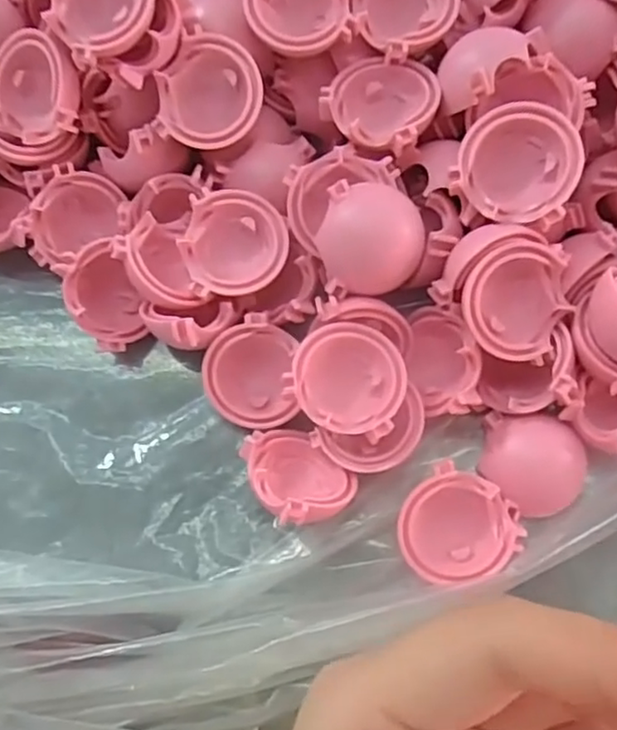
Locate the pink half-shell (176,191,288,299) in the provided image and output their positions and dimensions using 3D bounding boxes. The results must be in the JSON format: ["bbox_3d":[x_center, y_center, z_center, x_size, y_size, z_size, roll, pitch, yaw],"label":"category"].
[{"bbox_3d":[-0.020,-0.033,0.185,0.028,0.013,0.029,-8,77,-2],"label":"pink half-shell"}]

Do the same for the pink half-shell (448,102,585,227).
[{"bbox_3d":[0.055,-0.051,0.170,0.029,0.012,0.029,27,104,15],"label":"pink half-shell"}]

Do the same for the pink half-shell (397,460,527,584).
[{"bbox_3d":[0.039,0.043,0.170,0.029,0.011,0.028,0,76,0],"label":"pink half-shell"}]

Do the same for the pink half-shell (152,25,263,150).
[{"bbox_3d":[-0.027,-0.075,0.182,0.028,0.011,0.030,0,96,14],"label":"pink half-shell"}]

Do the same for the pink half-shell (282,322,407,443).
[{"bbox_3d":[0.011,0.004,0.174,0.029,0.011,0.028,0,76,0],"label":"pink half-shell"}]

